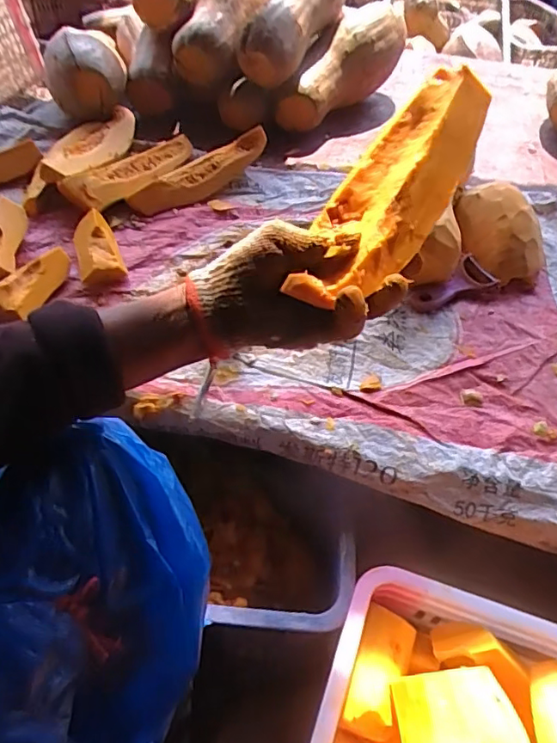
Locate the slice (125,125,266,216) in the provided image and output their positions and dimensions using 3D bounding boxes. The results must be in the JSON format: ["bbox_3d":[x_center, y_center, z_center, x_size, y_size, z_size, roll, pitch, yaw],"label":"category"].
[{"bbox_3d":[-0.120,-0.302,0.835,0.231,0.062,0.056,-32,58,-28],"label":"slice"}]

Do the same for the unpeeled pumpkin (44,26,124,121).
[{"bbox_3d":[-0.308,-0.477,0.877,0.117,0.100,0.150,-8,50,-11],"label":"unpeeled pumpkin"}]

